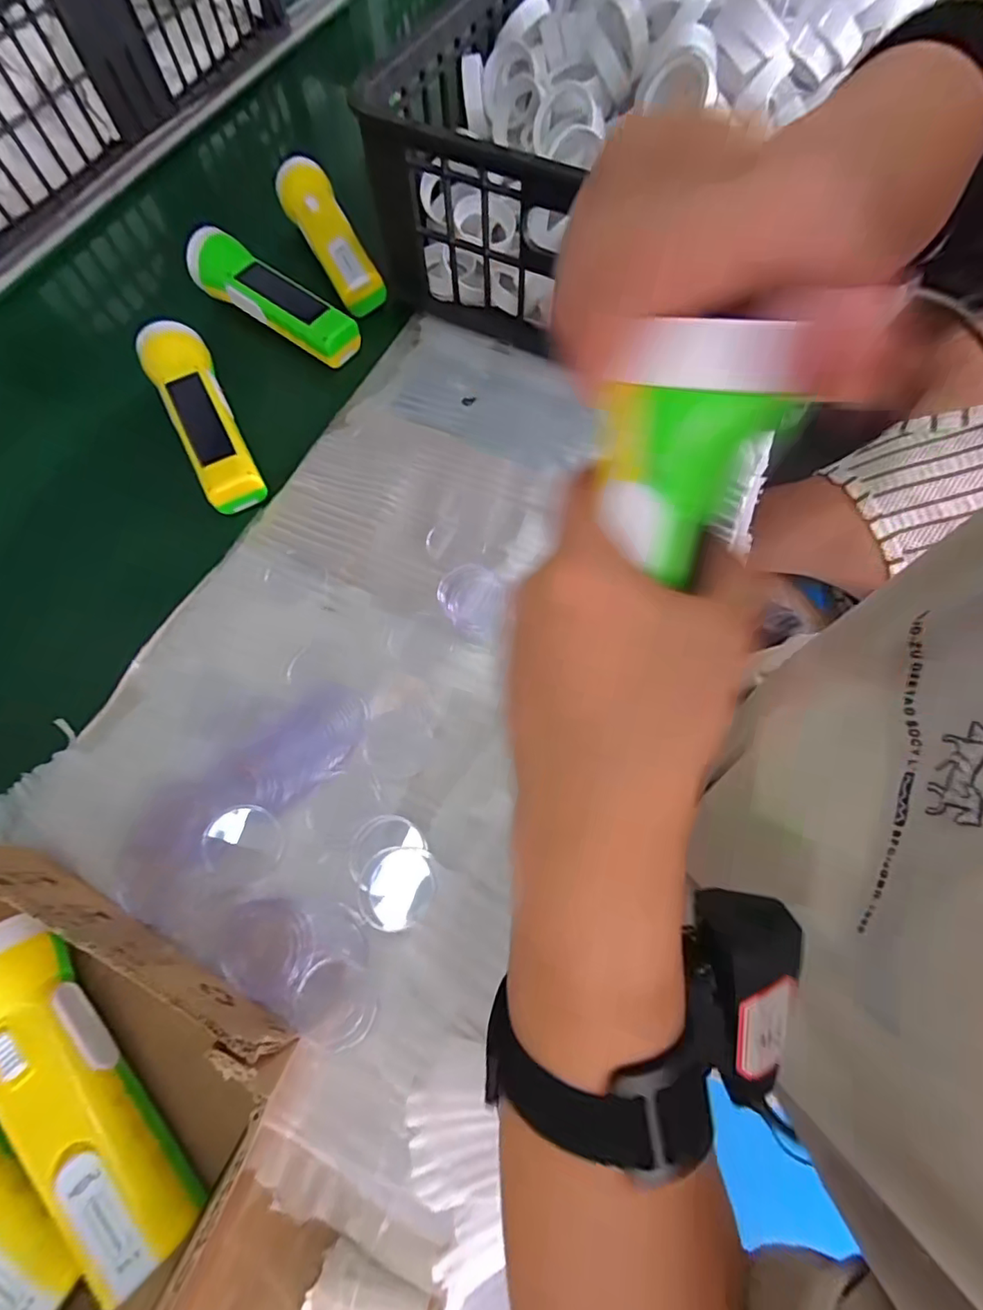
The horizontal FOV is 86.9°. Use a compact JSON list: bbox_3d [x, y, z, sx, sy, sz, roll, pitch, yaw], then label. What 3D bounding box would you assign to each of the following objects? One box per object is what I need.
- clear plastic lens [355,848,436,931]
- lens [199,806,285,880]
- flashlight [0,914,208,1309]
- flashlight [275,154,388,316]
[{"bbox_3d":[-0.054,0.132,0.296,0.043,0.008,0.042,1,70,-2],"label":"clear plastic lens"},{"bbox_3d":[-0.146,0.110,0.303,0.046,0.007,0.040,-1,68,0],"label":"lens"},{"bbox_3d":[-0.194,0.201,0.245,0.049,0.050,0.164,-42,75,-16],"label":"flashlight"},{"bbox_3d":[-0.152,-0.394,0.485,0.049,0.041,0.165,-24,70,-9],"label":"flashlight"}]

